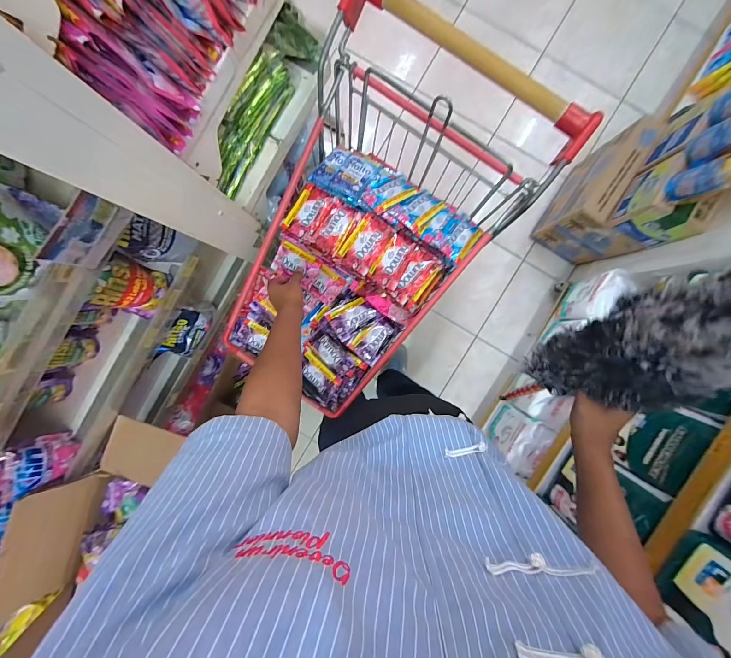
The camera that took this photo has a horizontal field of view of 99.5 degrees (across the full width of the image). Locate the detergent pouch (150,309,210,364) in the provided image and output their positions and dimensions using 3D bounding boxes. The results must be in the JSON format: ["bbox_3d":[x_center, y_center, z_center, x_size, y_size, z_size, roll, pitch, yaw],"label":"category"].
[{"bbox_3d":[-0.501,0.015,0.852,0.046,0.128,0.142,30,93,1],"label":"detergent pouch"}]

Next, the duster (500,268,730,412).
[{"bbox_3d":[0.297,0.017,0.325,0.090,0.429,0.105,12,69,2],"label":"duster"}]

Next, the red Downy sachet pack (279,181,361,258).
[{"bbox_3d":[-0.087,-0.222,0.635,0.130,0.029,0.110,29,93,1],"label":"red Downy sachet pack"}]

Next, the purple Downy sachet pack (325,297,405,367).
[{"bbox_3d":[-0.006,-0.002,0.665,0.143,0.028,0.107,39,71,-3],"label":"purple Downy sachet pack"}]

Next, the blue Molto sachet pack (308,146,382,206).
[{"bbox_3d":[-0.038,-0.330,0.652,0.116,0.013,0.119,26,70,5],"label":"blue Molto sachet pack"}]

